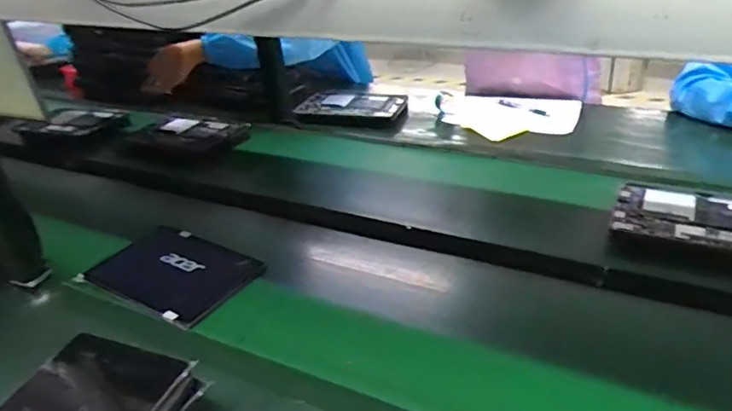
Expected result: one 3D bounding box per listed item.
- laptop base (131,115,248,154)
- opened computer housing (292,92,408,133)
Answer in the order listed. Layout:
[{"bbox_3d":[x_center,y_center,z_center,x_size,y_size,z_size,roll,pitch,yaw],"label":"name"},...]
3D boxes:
[{"bbox_3d":[-0.426,-0.183,1.375,0.268,0.027,0.181,11,35,27],"label":"laptop base"},{"bbox_3d":[-0.033,-0.242,1.416,0.264,0.043,0.170,6,33,20],"label":"opened computer housing"}]

